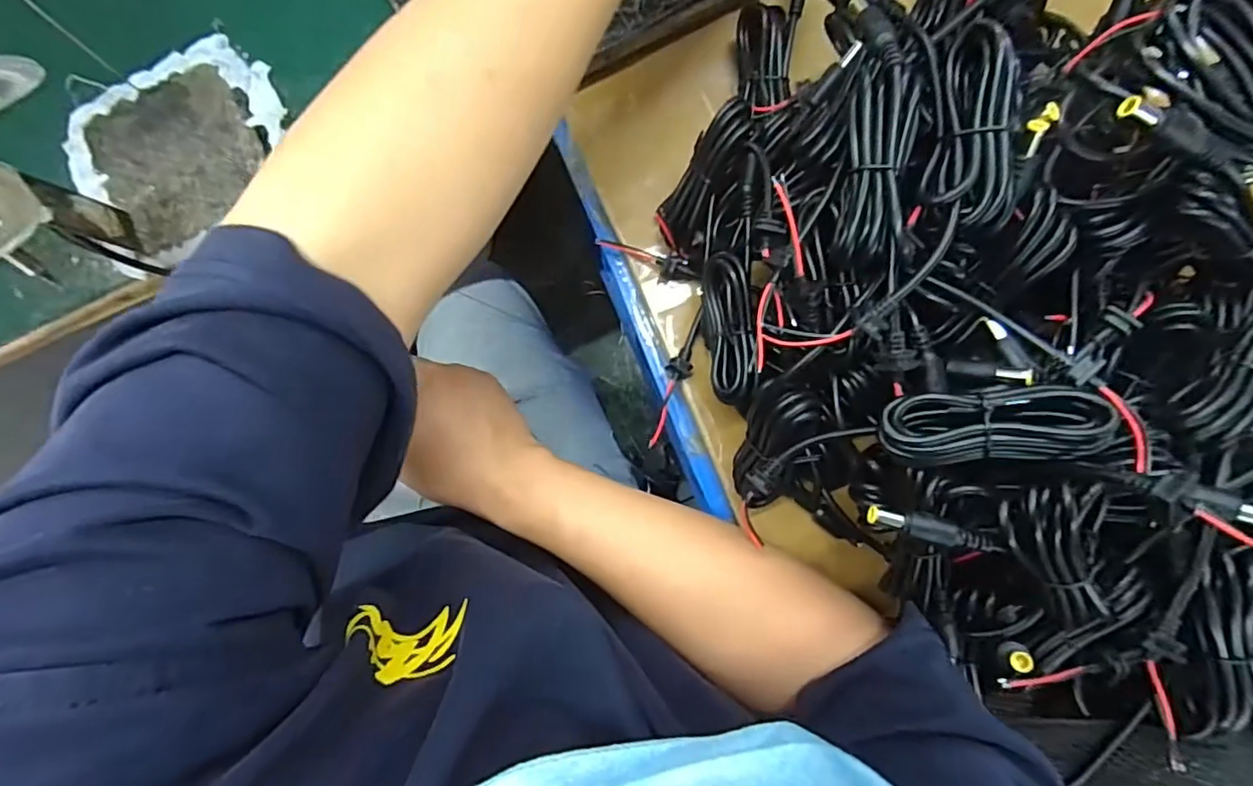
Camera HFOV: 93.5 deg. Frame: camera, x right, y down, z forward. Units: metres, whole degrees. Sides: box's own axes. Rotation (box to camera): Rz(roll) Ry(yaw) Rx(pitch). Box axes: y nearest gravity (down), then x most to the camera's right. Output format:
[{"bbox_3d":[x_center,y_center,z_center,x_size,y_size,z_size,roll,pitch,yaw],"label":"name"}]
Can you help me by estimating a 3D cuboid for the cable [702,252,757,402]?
[{"bbox_3d":[0.058,-0.036,0.336,0.023,0.034,0.083,-6,87,3],"label":"cable"}]

